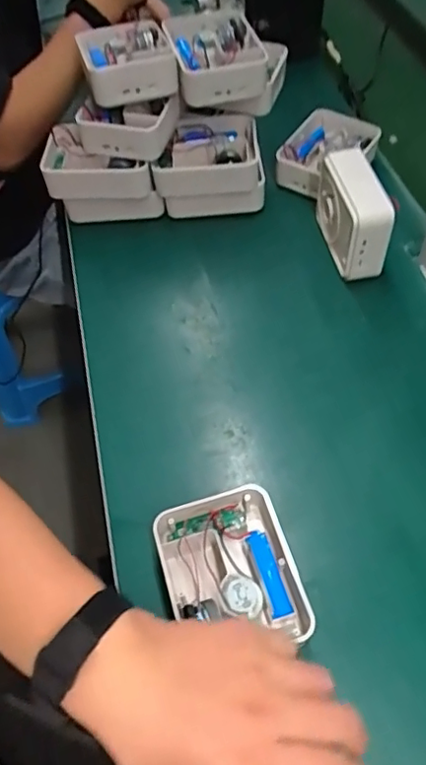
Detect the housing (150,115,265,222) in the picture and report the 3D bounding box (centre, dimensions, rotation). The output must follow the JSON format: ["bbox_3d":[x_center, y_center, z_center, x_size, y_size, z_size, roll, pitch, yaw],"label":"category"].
[{"bbox_3d":[-0.003,-0.274,0.734,0.132,0.081,0.100,0,56,2],"label":"housing"}]

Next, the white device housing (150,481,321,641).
[{"bbox_3d":[0.012,0.158,0.465,0.107,0.056,0.129,-15,57,-8],"label":"white device housing"}]

